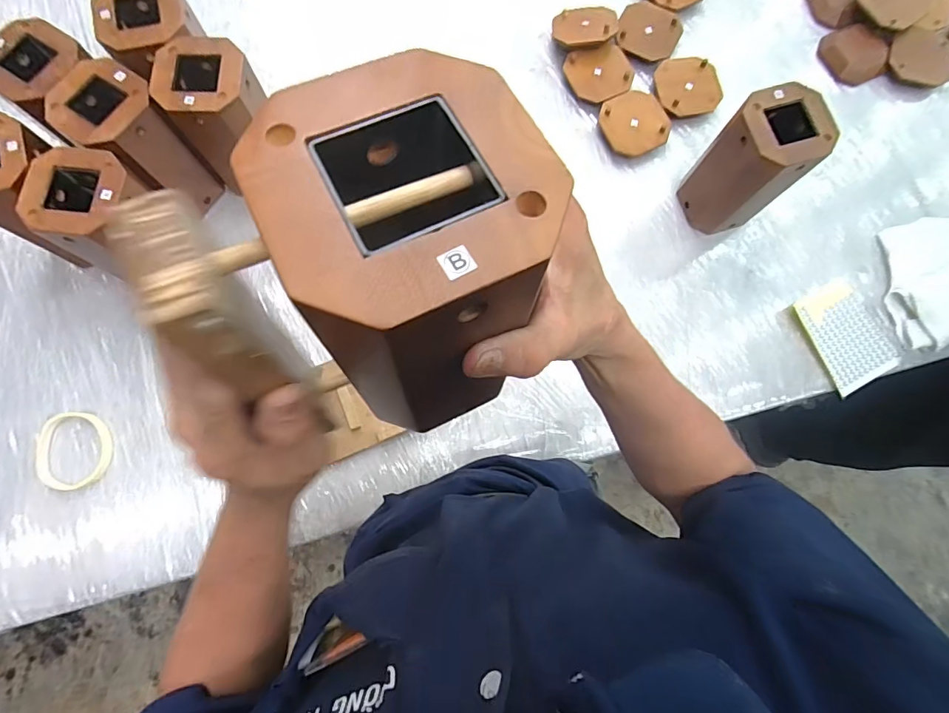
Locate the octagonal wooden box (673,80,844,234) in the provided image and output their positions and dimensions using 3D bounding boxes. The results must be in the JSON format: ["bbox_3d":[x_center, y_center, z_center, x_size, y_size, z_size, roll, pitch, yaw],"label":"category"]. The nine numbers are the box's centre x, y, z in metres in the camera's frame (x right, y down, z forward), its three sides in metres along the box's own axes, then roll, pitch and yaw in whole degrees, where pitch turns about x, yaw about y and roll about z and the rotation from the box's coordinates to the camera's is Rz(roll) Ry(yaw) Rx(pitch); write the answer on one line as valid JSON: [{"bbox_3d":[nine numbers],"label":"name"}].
[{"bbox_3d":[0.349,-0.241,0.596,0.114,0.178,0.099,-19,79,-5],"label":"octagonal wooden box"}]

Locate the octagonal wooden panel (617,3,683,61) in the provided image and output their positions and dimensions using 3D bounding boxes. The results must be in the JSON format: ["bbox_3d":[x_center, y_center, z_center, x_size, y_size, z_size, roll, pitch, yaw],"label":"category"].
[{"bbox_3d":[0.269,-0.500,0.703,0.094,0.010,0.081,19,79,3],"label":"octagonal wooden panel"}]

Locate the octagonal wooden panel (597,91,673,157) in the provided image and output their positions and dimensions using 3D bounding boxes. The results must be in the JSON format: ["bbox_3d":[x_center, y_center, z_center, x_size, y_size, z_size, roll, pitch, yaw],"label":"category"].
[{"bbox_3d":[0.239,-0.347,0.678,0.095,0.009,0.098,-24,80,-6],"label":"octagonal wooden panel"}]

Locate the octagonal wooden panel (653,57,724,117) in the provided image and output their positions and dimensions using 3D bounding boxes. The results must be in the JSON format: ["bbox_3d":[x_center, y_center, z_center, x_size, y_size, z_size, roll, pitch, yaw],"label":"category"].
[{"bbox_3d":[0.325,-0.410,0.693,0.099,0.009,0.097,-11,79,-3],"label":"octagonal wooden panel"}]

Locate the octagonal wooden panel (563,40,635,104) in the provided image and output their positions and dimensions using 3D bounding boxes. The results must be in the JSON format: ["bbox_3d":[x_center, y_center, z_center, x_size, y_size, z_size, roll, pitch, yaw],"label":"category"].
[{"bbox_3d":[0.190,-0.432,0.694,0.096,0.005,0.089,-18,79,-5],"label":"octagonal wooden panel"}]

